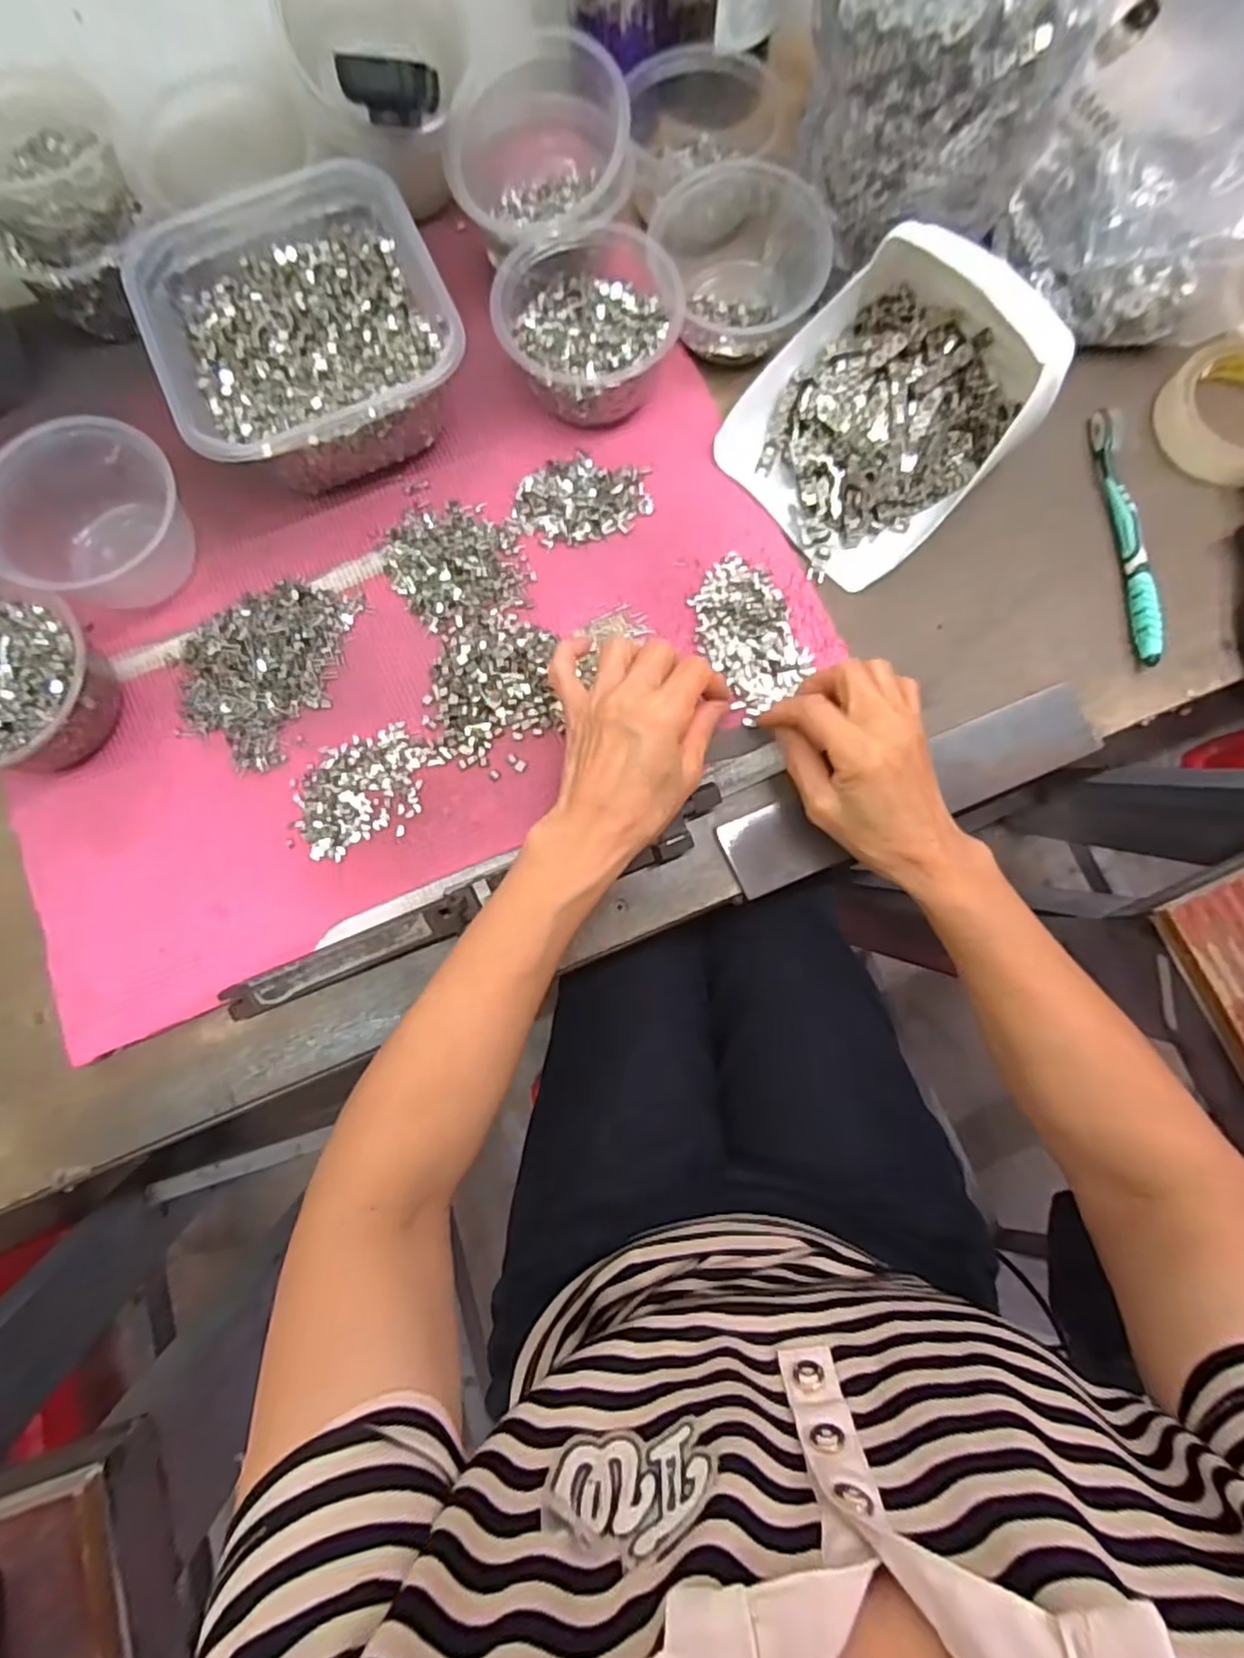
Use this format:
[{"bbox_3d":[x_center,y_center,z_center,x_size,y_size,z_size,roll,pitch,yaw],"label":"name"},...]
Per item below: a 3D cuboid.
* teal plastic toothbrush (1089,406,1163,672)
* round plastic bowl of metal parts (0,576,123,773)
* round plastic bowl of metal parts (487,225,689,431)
[{"bbox_3d":[0.339,-0.198,0.449,0.016,0.015,0.183,-3,79,0],"label":"teal plastic toothbrush"},{"bbox_3d":[-0.367,-0.084,0.406,0.120,0.069,0.110,0,79,0],"label":"round plastic bowl of metal parts"},{"bbox_3d":[-0.024,-0.331,0.442,0.116,0.056,0.124,-15,80,-3],"label":"round plastic bowl of metal parts"}]

